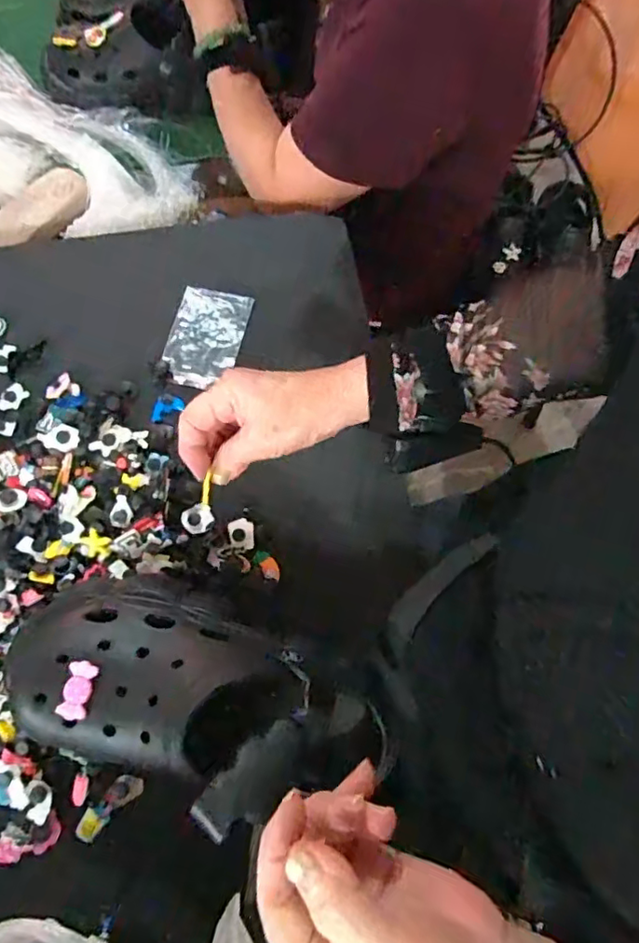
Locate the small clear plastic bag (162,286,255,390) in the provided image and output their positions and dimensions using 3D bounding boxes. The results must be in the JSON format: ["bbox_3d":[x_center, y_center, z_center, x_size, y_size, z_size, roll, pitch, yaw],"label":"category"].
[{"bbox_3d":[-0.112,-0.134,0.575,0.071,0.005,0.106,12,70,3],"label":"small clear plastic bag"}]

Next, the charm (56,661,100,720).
[{"bbox_3d":[-0.155,0.140,0.375,0.020,0.005,0.034,11,70,3],"label":"charm"}]

